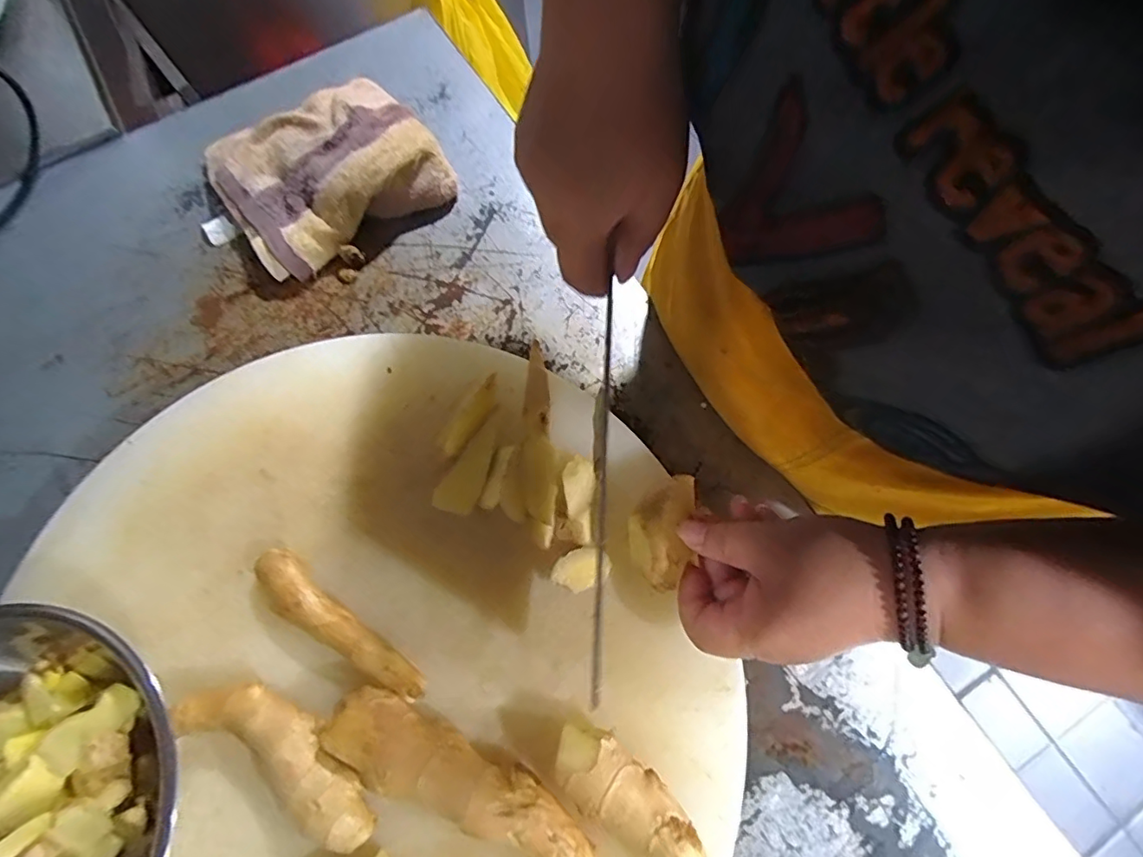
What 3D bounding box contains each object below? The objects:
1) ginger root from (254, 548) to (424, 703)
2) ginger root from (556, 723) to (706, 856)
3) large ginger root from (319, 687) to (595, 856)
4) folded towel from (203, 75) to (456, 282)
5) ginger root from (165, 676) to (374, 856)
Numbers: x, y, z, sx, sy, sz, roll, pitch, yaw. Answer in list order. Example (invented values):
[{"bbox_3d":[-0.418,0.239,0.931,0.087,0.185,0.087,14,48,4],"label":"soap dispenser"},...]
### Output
[{"bbox_3d":[-0.127,0.108,0.295,0.116,0.022,0.025,37,75,14],"label":"ginger root"},{"bbox_3d":[0.041,0.195,0.252,0.036,0.028,0.129,-37,73,-11],"label":"ginger root"},{"bbox_3d":[-0.053,0.172,0.264,0.139,0.029,0.034,24,72,10],"label":"large ginger root"},{"bbox_3d":[-0.207,-0.220,0.452,0.168,0.052,0.161,-34,72,-10],"label":"folded towel"},{"bbox_3d":[-0.143,0.162,0.273,0.111,0.026,0.036,28,73,12],"label":"ginger root"}]

